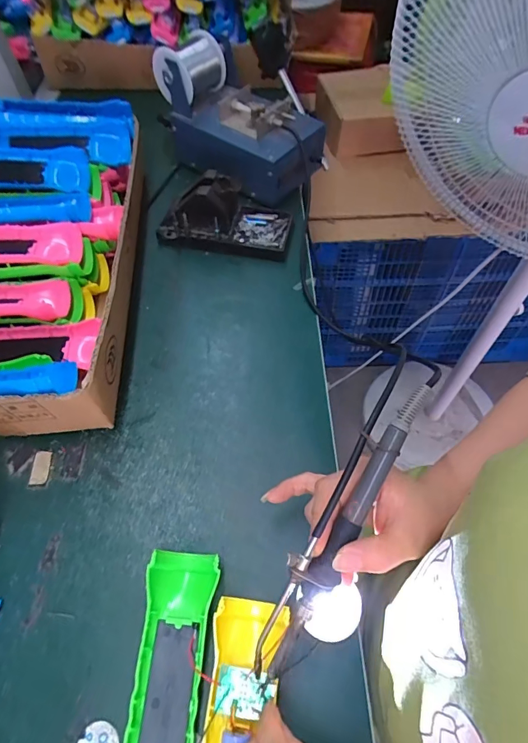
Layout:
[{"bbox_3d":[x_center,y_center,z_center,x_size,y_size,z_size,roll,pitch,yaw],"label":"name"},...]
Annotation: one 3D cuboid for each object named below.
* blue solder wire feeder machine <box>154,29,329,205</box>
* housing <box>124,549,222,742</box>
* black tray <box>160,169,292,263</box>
[{"bbox_3d":[-0.028,-0.332,0.542,0.210,0.121,0.114,36,64,19],"label":"blue solder wire feeder machine"},{"bbox_3d":[-0.065,0.206,0.279,0.048,0.026,0.154,4,58,4],"label":"housing"},{"bbox_3d":[-0.046,-0.192,0.497,0.156,0.073,0.079,8,58,4],"label":"black tray"}]

